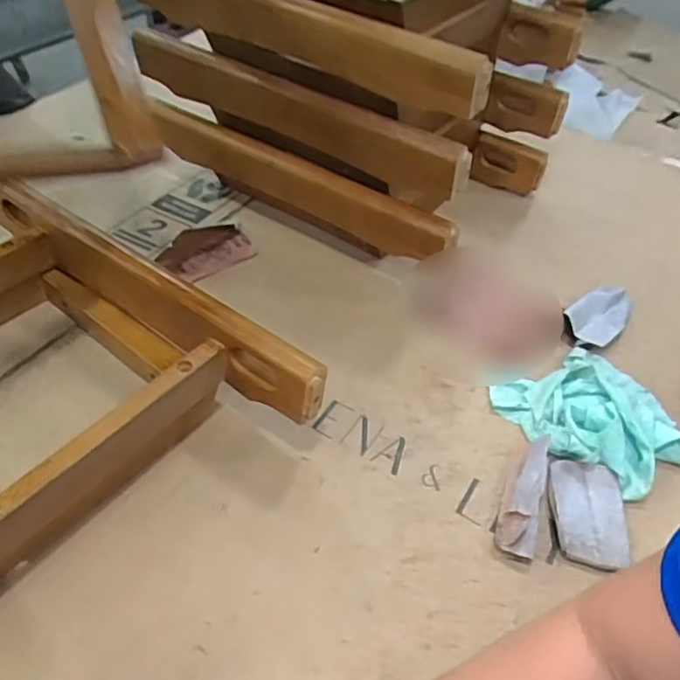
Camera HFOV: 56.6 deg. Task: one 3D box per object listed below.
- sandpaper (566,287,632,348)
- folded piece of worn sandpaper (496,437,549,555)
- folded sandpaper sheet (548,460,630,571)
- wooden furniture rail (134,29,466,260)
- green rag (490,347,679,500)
[{"bbox_3d":[0.316,-0.033,0.757,0.105,0.034,0.052,-32,56,-31],"label":"sandpaper"},{"bbox_3d":[0.172,0.140,0.581,0.033,0.036,0.119,19,47,13],"label":"folded piece of worn sandpaper"},{"bbox_3d":[0.228,0.158,0.580,0.065,0.017,0.100,8,45,3],"label":"folded sandpaper sheet"},{"bbox_3d":[-0.062,-0.206,0.805,0.442,0.072,0.045,28,50,21],"label":"wooden furniture rail"},{"bbox_3d":[0.271,0.069,0.652,0.154,0.032,0.172,-29,54,-29],"label":"green rag"}]

